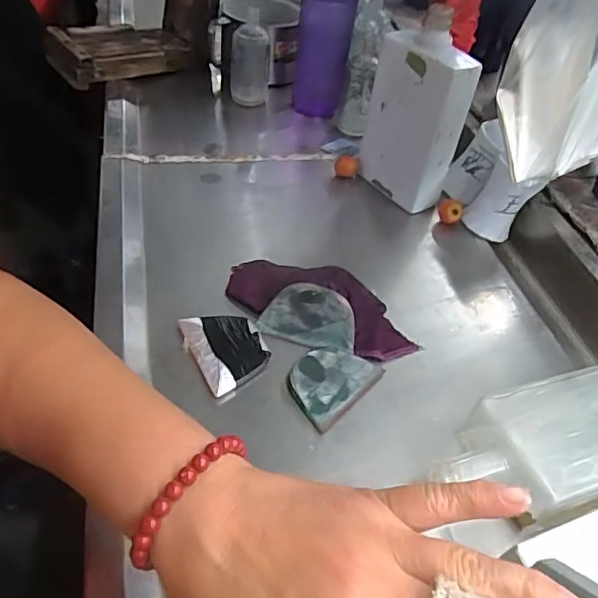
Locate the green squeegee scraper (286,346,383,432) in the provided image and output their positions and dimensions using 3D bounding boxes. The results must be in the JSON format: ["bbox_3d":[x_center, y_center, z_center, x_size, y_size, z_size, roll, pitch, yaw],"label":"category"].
[{"bbox_3d":[0.026,0.066,0.467,0.056,0.006,0.081,39,50,19],"label":"green squeegee scraper"}]

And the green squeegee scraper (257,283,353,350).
[{"bbox_3d":[0.010,0.012,0.502,0.083,0.007,0.053,13,78,9],"label":"green squeegee scraper"}]

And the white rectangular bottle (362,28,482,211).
[{"bbox_3d":[0.129,-0.201,0.643,0.052,0.181,0.111,-22,51,-24],"label":"white rectangular bottle"}]

